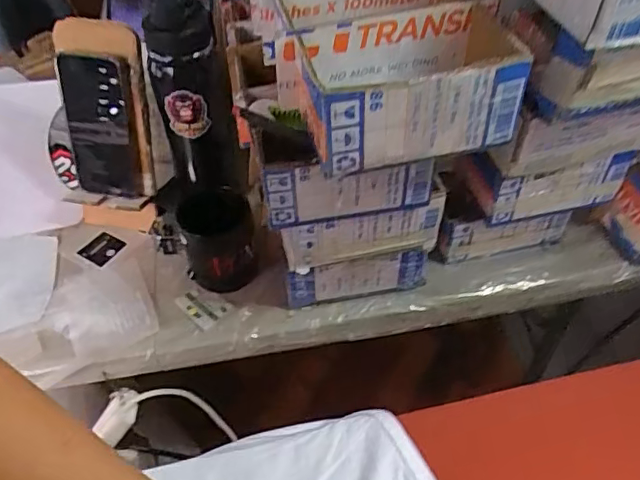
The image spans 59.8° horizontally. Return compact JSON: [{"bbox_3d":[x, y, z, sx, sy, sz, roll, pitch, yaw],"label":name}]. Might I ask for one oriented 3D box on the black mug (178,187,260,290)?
[{"bbox_3d":[-0.114,0.000,0.634,0.083,0.086,0.083,-9,49,-8],"label":"black mug"}]

